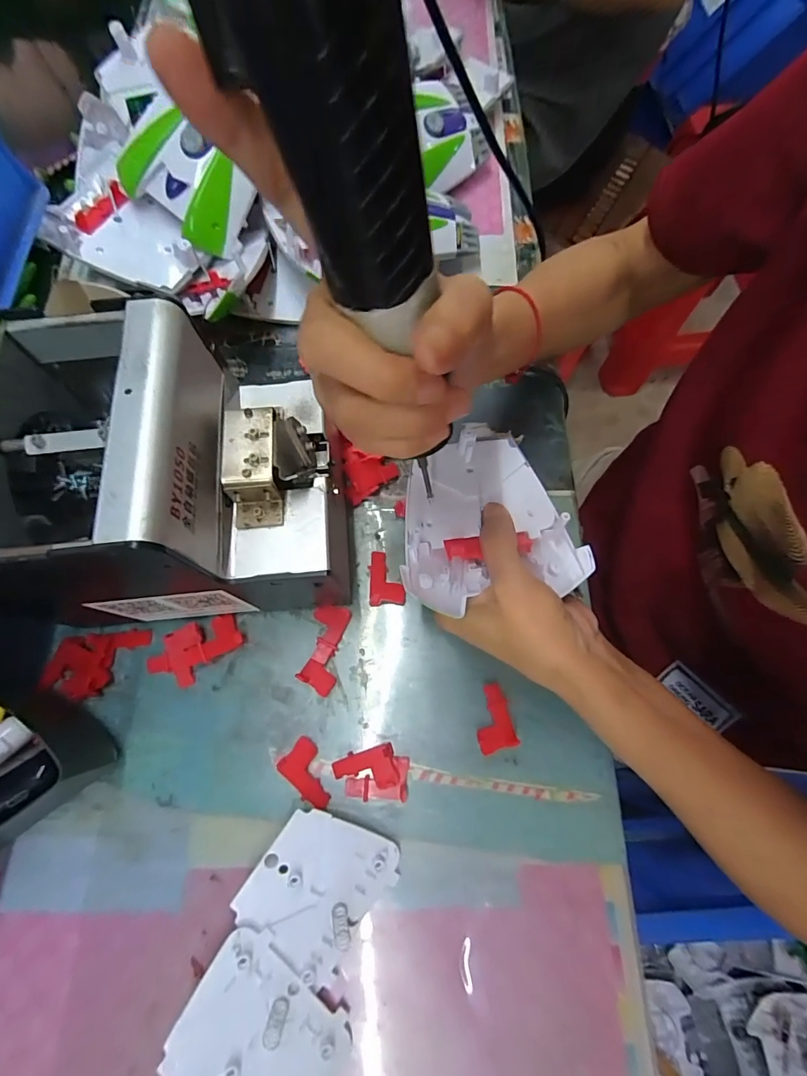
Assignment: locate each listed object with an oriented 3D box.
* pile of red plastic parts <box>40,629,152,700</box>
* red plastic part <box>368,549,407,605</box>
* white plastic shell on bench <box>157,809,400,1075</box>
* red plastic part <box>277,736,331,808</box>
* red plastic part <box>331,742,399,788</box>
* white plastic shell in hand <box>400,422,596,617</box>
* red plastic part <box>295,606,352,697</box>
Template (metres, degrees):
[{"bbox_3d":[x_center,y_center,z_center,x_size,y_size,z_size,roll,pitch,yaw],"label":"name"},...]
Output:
[{"bbox_3d":[-0.201,0.082,0.291,0.064,0.013,0.040,-7,70,-1],"label":"pile of red plastic parts"},{"bbox_3d":[-0.012,0.026,0.307,0.023,0.011,0.037,-4,70,0],"label":"red plastic part"},{"bbox_3d":[-0.058,0.220,0.233,0.075,0.025,0.134,21,72,9],"label":"white plastic shell on bench"},{"bbox_3d":[-0.056,0.141,0.269,0.036,0.005,0.024,48,55,4],"label":"red plastic part"},{"bbox_3d":[-0.023,0.138,0.267,0.038,0.009,0.022,-12,70,-3],"label":"red plastic part"},{"bbox_3d":[0.044,-0.018,0.258,0.095,0.018,0.109,-10,70,-2],"label":"white plastic shell in hand"},{"bbox_3d":[-0.052,0.072,0.293,0.023,0.008,0.055,11,71,5],"label":"red plastic part"}]

